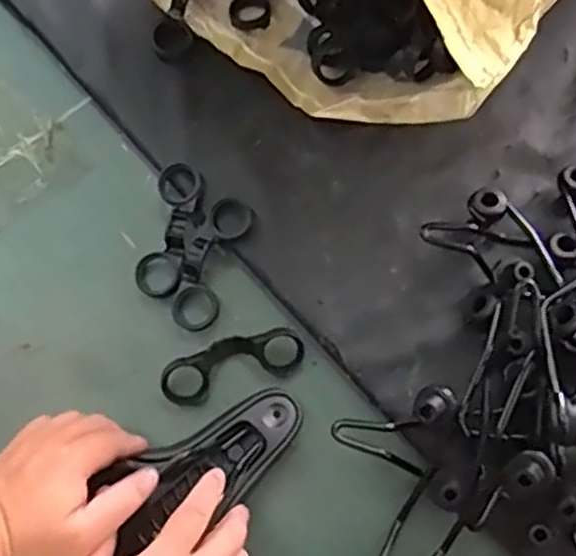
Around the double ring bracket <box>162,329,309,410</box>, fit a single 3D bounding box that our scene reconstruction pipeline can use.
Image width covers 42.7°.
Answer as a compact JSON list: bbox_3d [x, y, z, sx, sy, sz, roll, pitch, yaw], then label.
[{"bbox_3d":[-0.048,0.075,0.650,0.125,0.023,0.045,-19,75,-4],"label":"double ring bracket"}]

